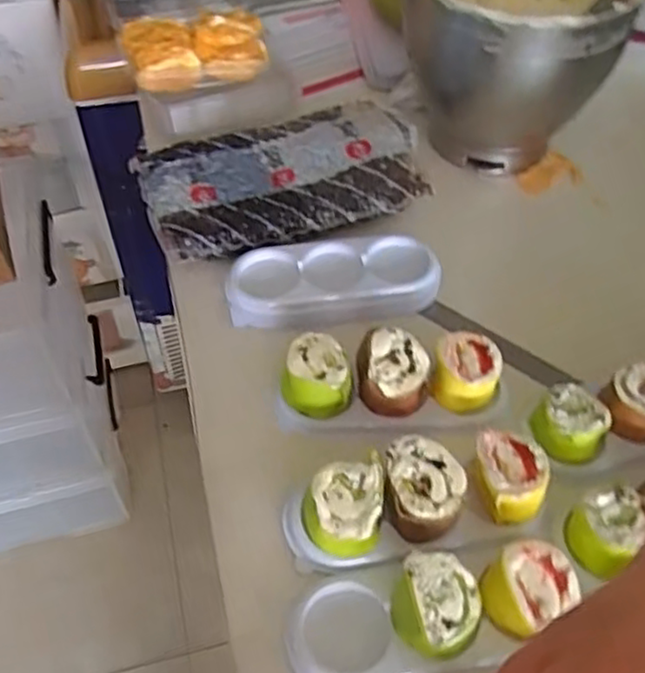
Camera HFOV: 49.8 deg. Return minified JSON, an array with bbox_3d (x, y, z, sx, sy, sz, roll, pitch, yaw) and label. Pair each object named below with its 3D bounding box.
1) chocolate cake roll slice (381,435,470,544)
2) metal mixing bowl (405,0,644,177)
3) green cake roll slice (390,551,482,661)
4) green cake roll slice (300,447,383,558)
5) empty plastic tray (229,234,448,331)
[{"bbox_3d":[0.077,0.118,0.536,0.058,0.045,0.065,5,51,4],"label":"chocolate cake roll slice"},{"bbox_3d":[0.210,-0.322,0.802,0.228,0.208,0.246,-1,51,0],"label":"metal mixing bowl"},{"bbox_3d":[0.078,0.187,0.480,0.056,0.052,0.059,0,51,0],"label":"green cake roll slice"},{"bbox_3d":[0.018,0.134,0.525,0.063,0.050,0.064,-11,52,-8],"label":"green cake roll slice"},{"bbox_3d":[0.010,-0.058,0.701,0.205,0.031,0.087,-7,52,-5],"label":"empty plastic tray"}]

